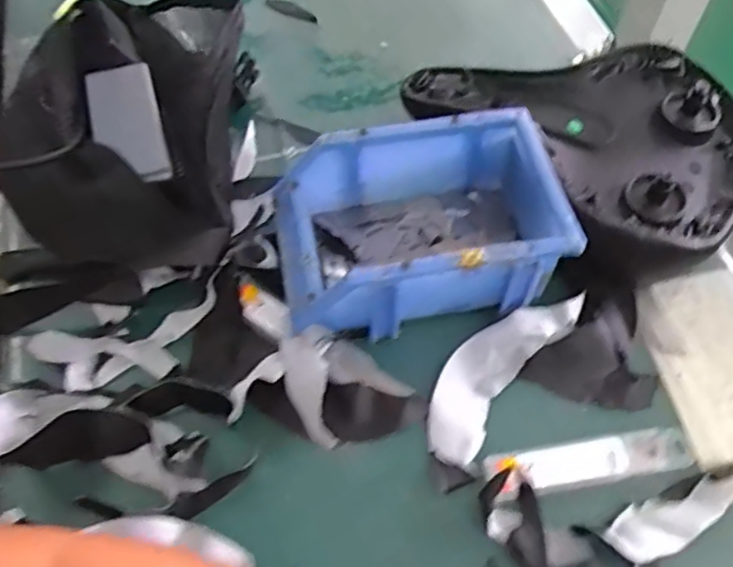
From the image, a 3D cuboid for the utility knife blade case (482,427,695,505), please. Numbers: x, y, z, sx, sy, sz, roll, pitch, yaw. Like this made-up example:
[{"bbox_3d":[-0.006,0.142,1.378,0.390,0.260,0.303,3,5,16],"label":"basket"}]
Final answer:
[{"bbox_3d":[0.133,0.104,0.382,0.125,0.014,0.025,-8,58,-6],"label":"utility knife blade case"}]

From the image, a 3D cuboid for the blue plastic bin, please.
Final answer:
[{"bbox_3d":[0.031,-0.037,0.430,0.171,0.075,0.116,-9,59,-7],"label":"blue plastic bin"}]

